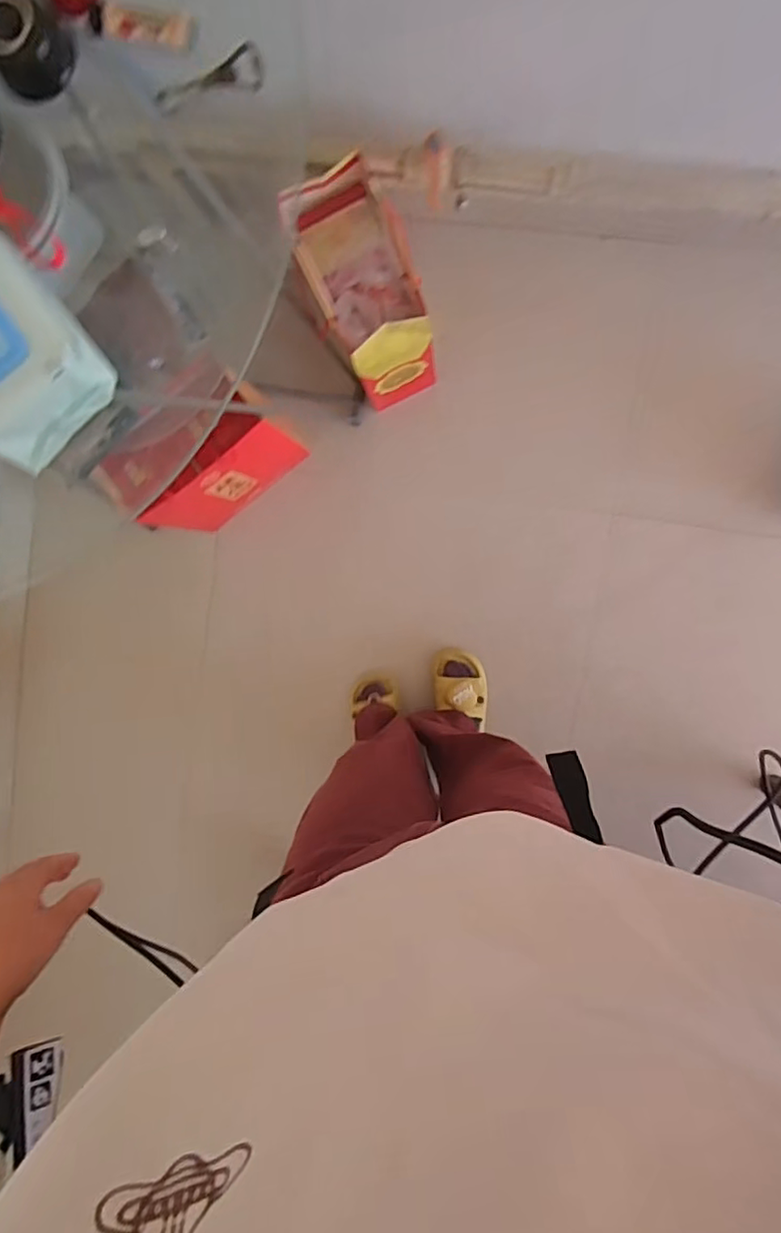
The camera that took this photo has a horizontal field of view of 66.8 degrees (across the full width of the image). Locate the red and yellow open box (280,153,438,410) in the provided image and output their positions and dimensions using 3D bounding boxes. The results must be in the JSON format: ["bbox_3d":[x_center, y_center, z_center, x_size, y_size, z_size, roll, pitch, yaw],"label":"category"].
[{"bbox_3d":[-0.047,-0.525,0.989,0.172,0.256,0.260,-17,93,7],"label":"red and yellow open box"}]

